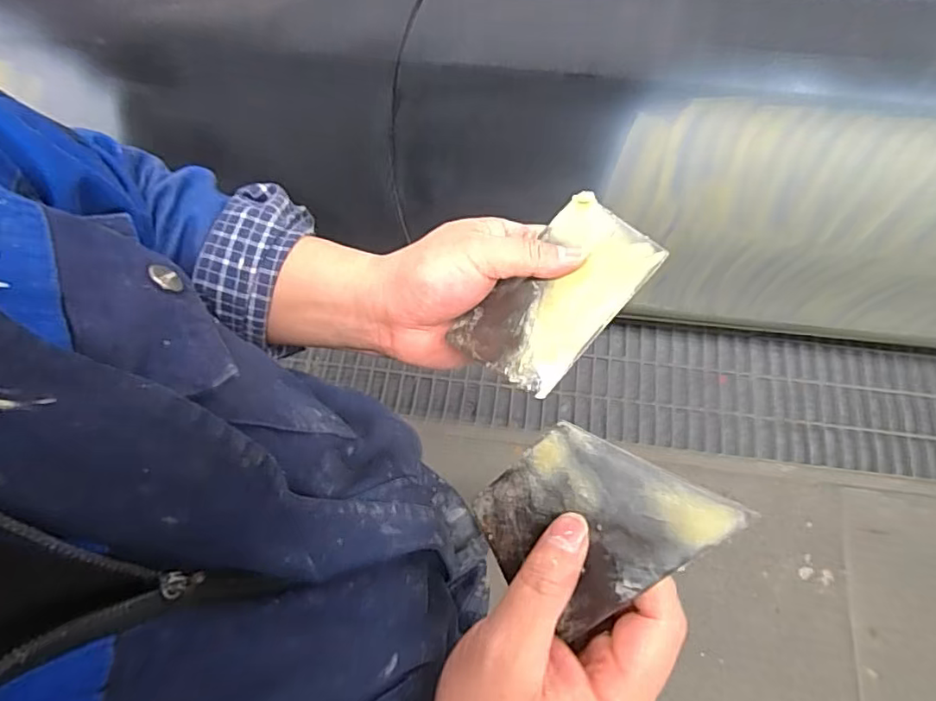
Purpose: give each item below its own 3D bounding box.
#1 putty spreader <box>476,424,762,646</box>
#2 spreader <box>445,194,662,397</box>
[{"bbox_3d":[0.048,0.067,0.237,0.100,0.004,0.074,-49,52,25],"label":"putty spreader"},{"bbox_3d":[0.050,-0.033,0.311,0.072,0.004,0.116,33,75,37],"label":"spreader"}]

